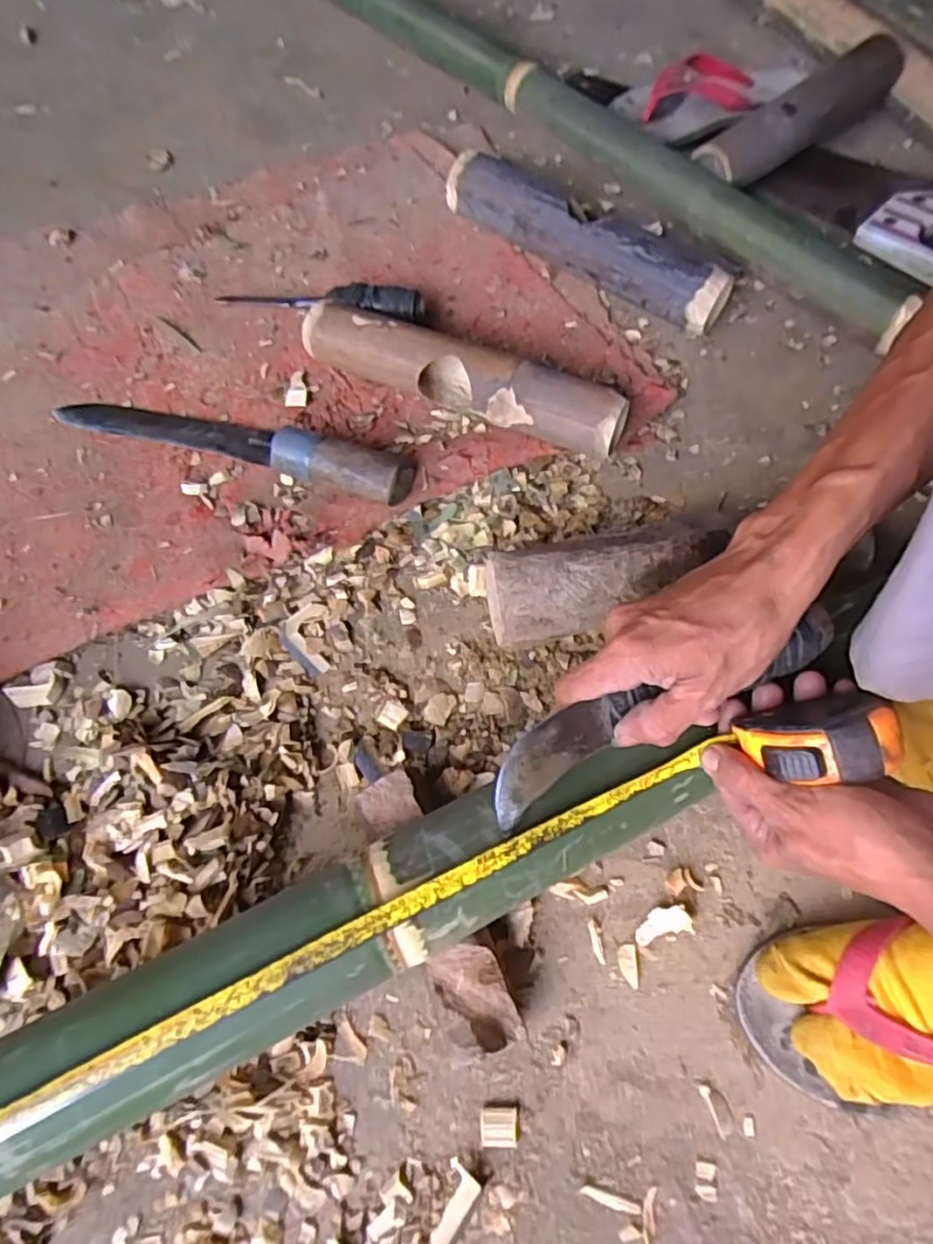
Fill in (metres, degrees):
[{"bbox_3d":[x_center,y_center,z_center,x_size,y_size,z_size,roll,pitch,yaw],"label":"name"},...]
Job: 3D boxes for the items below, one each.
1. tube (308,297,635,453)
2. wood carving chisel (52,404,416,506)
[{"bbox_3d":[-0.003,-0.201,0.549,0.277,0.057,0.052,23,68,9],"label":"tube"},{"bbox_3d":[-0.198,-0.155,0.544,0.323,0.039,0.047,17,67,7],"label":"wood carving chisel"}]

